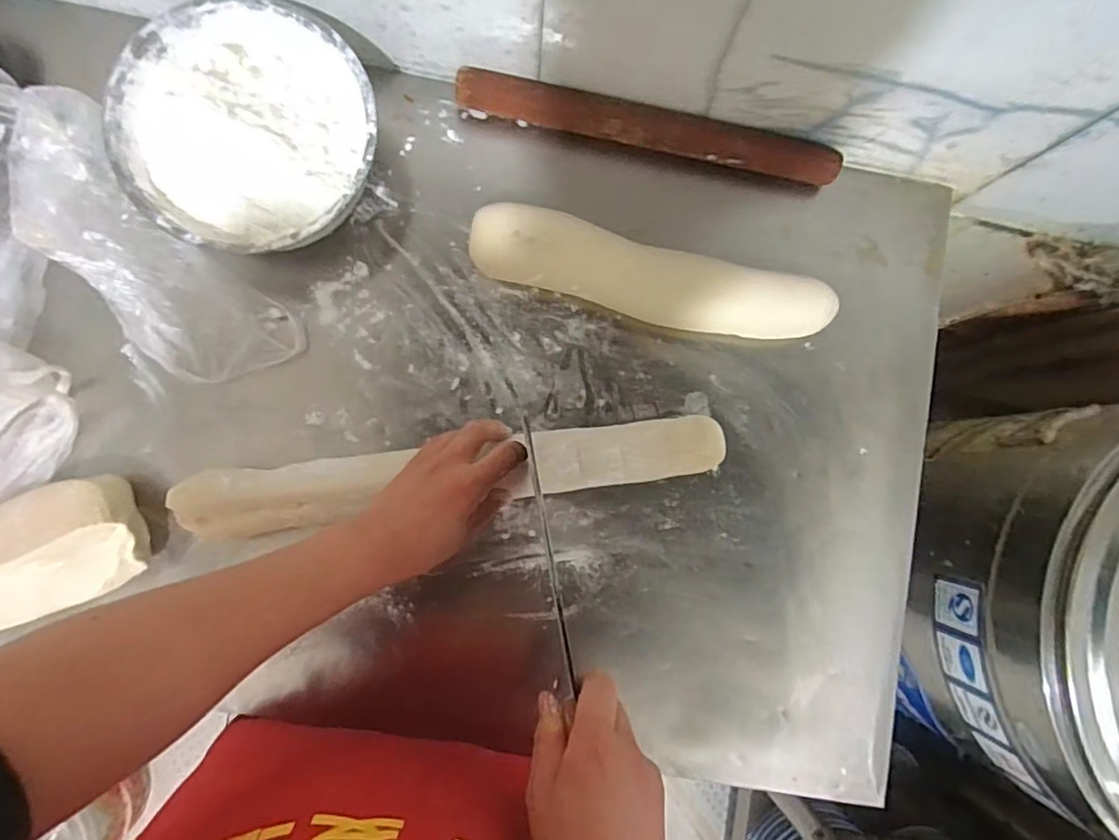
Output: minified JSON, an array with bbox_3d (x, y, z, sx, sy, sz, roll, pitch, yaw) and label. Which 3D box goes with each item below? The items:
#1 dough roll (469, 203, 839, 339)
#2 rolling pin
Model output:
[{"bbox_3d":[0.083,-0.123,0.517,0.318,0.058,0.060,13,85,-2],"label":"dough roll"},{"bbox_3d":[0.084,-0.269,0.536,0.352,0.039,0.039,12,85,-2],"label":"rolling pin"}]

